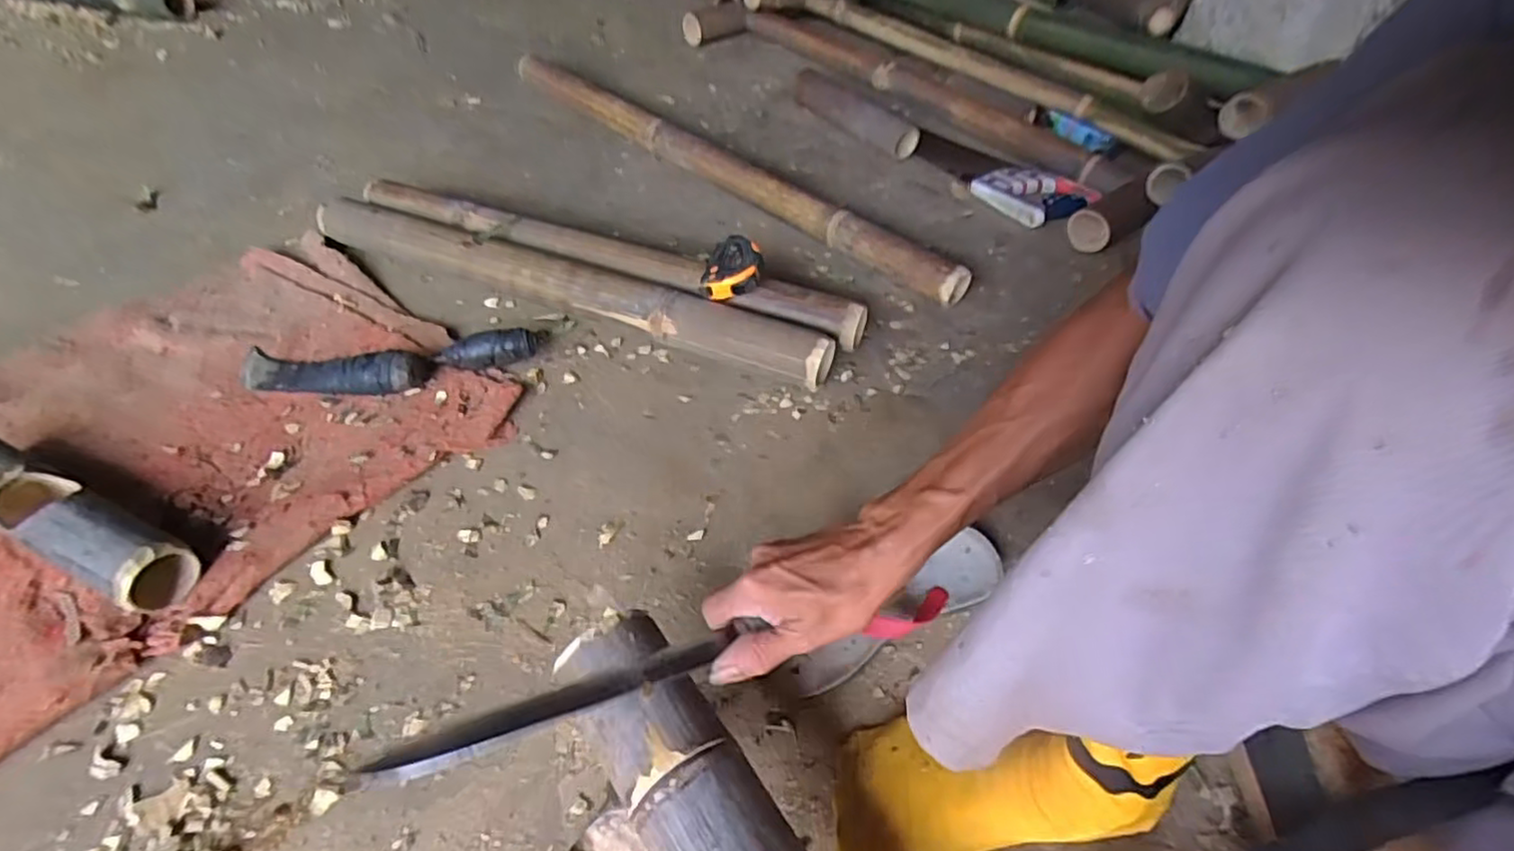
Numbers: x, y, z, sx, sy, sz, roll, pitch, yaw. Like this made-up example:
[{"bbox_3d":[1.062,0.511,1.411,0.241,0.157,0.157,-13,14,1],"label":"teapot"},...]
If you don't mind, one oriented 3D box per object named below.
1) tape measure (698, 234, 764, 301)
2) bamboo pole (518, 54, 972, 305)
[{"bbox_3d":[-0.029,-0.170,0.741,0.065,0.046,0.049,-3,49,-6],"label":"tape measure"},{"bbox_3d":[-0.082,-0.382,0.987,0.859,0.058,0.051,36,58,24],"label":"bamboo pole"}]

